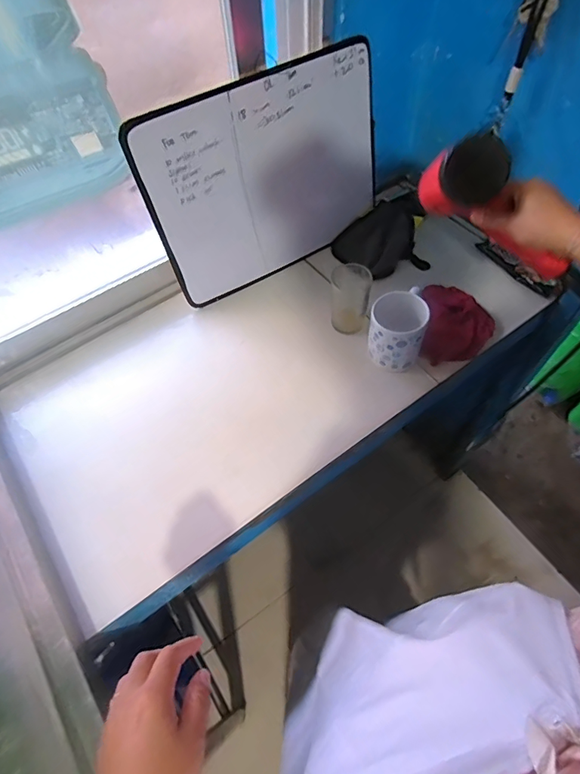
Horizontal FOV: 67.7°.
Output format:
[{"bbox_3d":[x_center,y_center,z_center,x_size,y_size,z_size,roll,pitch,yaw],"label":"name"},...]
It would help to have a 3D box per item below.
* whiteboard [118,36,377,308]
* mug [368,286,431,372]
[{"bbox_3d":[-0.027,-0.323,0.695,0.395,0.293,0.011,-30,51,-13],"label":"whiteboard"},{"bbox_3d":[0.163,-0.093,0.660,0.083,0.102,0.102,7,60,7],"label":"mug"}]

